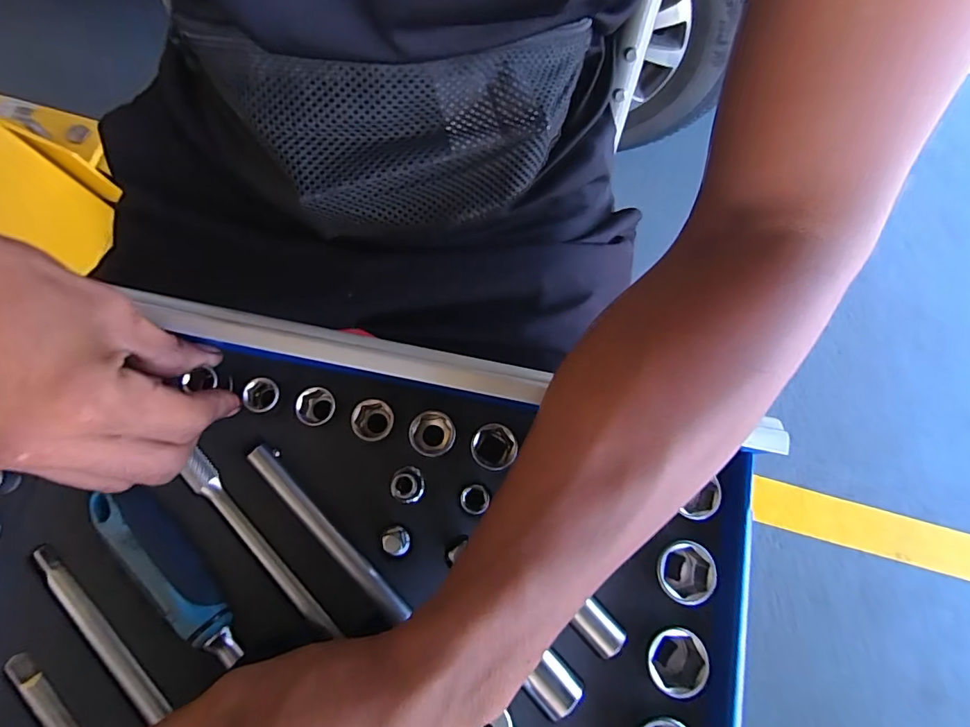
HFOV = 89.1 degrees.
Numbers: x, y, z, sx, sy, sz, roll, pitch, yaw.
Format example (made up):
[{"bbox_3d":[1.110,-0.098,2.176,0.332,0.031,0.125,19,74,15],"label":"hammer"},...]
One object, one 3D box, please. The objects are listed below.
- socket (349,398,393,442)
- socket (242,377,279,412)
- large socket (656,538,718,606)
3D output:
[{"bbox_3d":[-0.064,0.034,0.287,0.023,0.022,0.023,0,76,-1],"label":"socket"},{"bbox_3d":[-0.127,0.020,0.287,0.019,0.020,0.019,0,76,-1],"label":"socket"},{"bbox_3d":[0.110,0.116,0.279,0.030,0.029,0.031,-1,76,-2],"label":"large socket"}]

